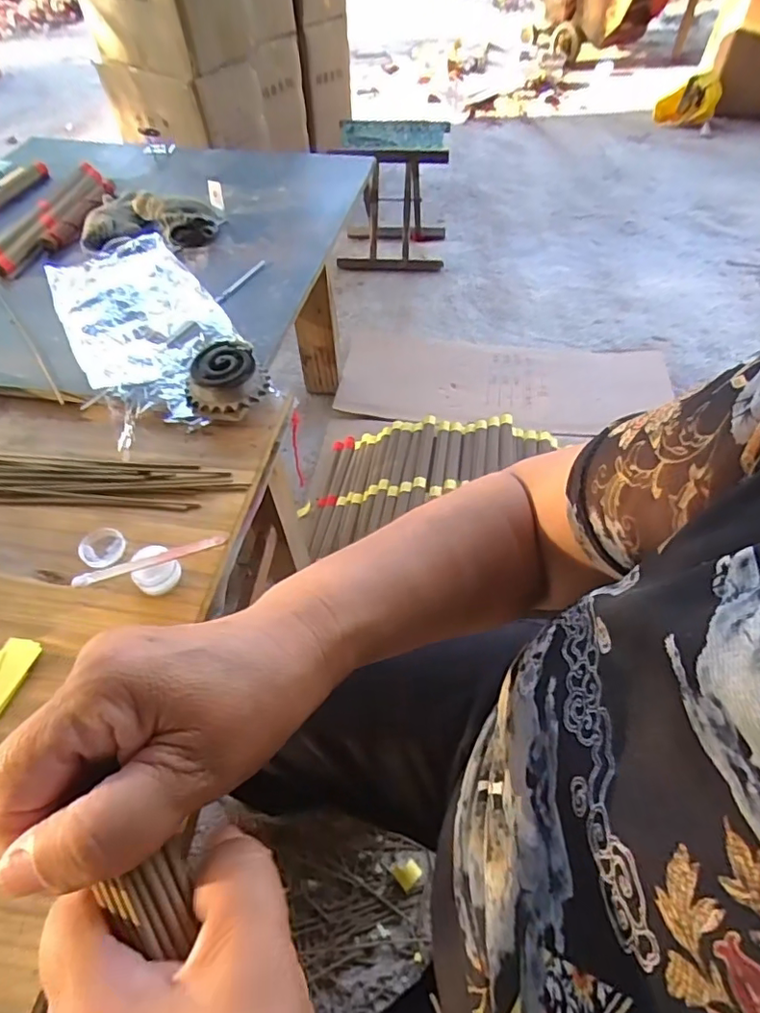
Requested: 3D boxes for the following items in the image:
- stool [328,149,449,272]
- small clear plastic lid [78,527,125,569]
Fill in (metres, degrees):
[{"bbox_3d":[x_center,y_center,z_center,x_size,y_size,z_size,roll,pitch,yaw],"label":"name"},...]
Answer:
[{"bbox_3d":[0.039,-0.872,1.566,0.298,0.289,0.295,4,52,5],"label":"stool"},{"bbox_3d":[-0.249,0.036,0.491,0.036,0.010,0.043,-19,54,-13],"label":"small clear plastic lid"}]

